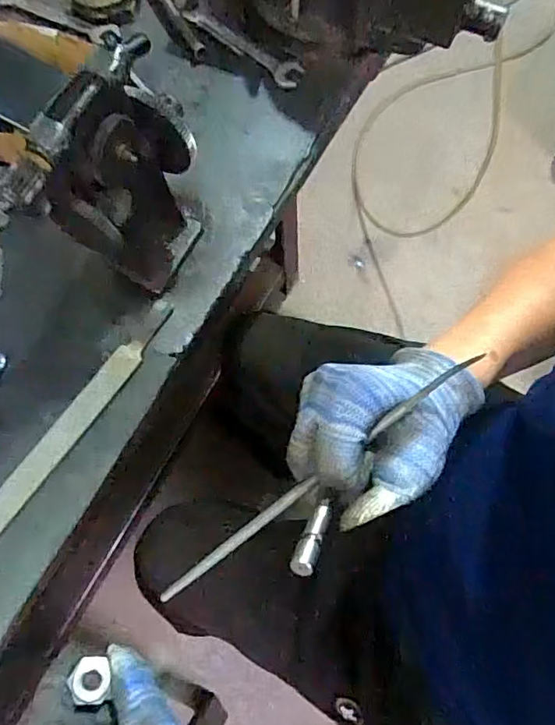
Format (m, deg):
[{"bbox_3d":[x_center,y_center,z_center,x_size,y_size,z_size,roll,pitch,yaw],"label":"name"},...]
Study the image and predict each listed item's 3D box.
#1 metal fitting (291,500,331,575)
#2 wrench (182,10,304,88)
[{"bbox_3d":[0.017,0.083,0.259,0.010,0.007,0.041,22,40,9],"label":"metal fitting"},{"bbox_3d":[-0.042,-0.353,0.593,0.160,0.007,0.032,34,73,13],"label":"wrench"}]

